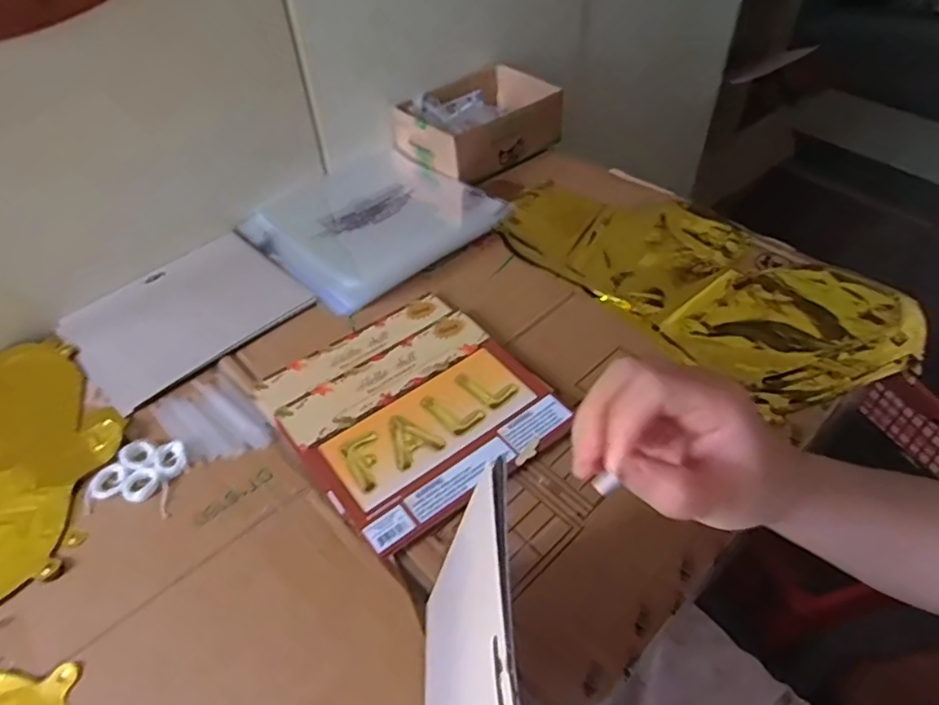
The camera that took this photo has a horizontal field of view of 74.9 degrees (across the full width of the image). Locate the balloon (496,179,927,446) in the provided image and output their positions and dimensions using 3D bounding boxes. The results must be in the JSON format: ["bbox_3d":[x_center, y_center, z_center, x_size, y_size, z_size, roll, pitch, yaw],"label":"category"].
[{"bbox_3d":[0.234,-0.090,0.633,0.227,0.041,0.396,-33,54,-25],"label":"balloon"}]

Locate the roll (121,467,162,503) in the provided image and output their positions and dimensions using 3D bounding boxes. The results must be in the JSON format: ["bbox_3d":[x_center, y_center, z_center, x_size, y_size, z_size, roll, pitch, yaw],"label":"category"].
[{"bbox_3d":[-0.253,0.102,0.472,0.026,0.005,0.027,17,50,18],"label":"roll"}]

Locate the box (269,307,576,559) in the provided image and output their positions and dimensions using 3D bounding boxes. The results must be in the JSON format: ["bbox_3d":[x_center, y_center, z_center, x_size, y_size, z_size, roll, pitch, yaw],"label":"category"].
[{"bbox_3d":[-0.036,0.053,0.505,0.190,0.013,0.160,-30,53,-23],"label":"box"}]

